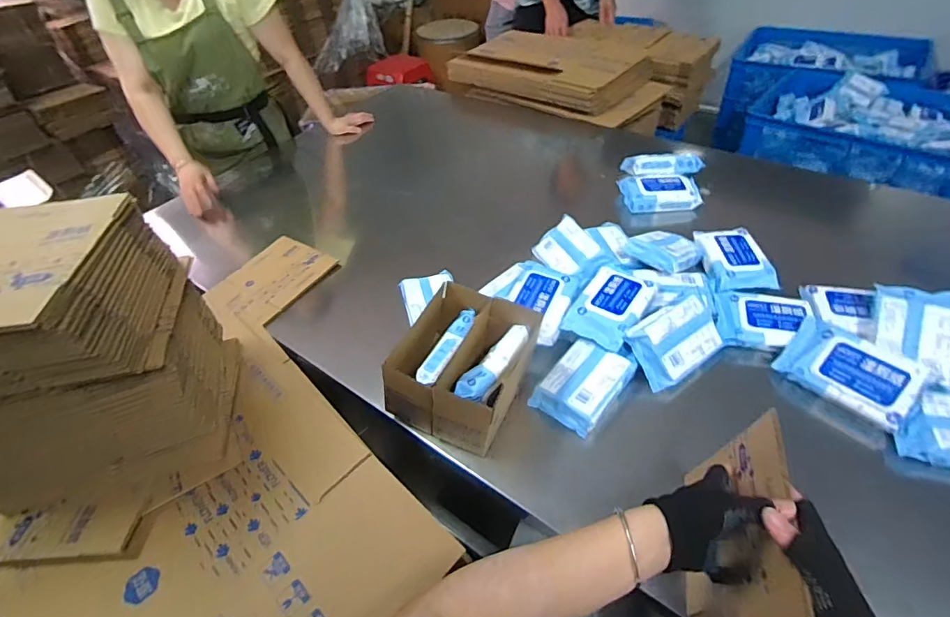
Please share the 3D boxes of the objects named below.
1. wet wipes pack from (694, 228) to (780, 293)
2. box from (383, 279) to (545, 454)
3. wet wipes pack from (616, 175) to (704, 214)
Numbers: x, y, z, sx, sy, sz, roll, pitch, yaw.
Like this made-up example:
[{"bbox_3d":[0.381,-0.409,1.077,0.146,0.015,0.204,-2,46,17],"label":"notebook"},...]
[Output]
[{"bbox_3d":[0.492,-0.096,0.883,0.105,0.033,0.159,-2,45,4],"label":"wet wipes pack"},{"bbox_3d":[-0.012,0.087,0.706,0.170,0.135,0.200,17,49,22],"label":"box"},{"bbox_3d":[0.444,-0.280,1.116,0.179,0.040,0.107,-3,45,3],"label":"wet wipes pack"}]

